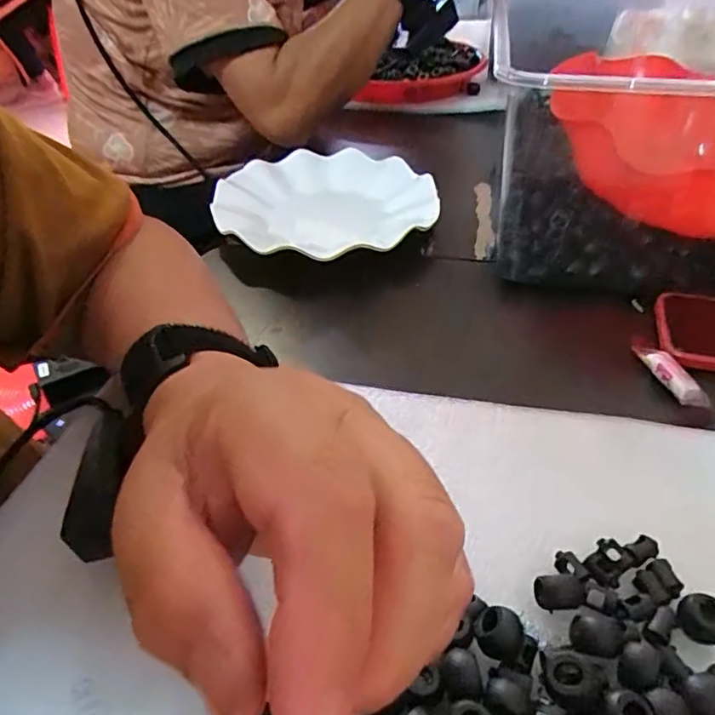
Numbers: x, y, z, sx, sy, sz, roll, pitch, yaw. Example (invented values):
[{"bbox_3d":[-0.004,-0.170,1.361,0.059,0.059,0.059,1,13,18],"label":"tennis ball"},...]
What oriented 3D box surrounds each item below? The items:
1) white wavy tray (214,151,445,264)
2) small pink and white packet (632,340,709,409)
[{"bbox_3d":[-0.027,-0.128,0.492,0.169,0.033,0.178,22,46,25],"label":"white wavy tray"},{"bbox_3d":[0.181,0.008,0.337,0.013,0.011,0.052,-12,42,-12],"label":"small pink and white packet"}]

